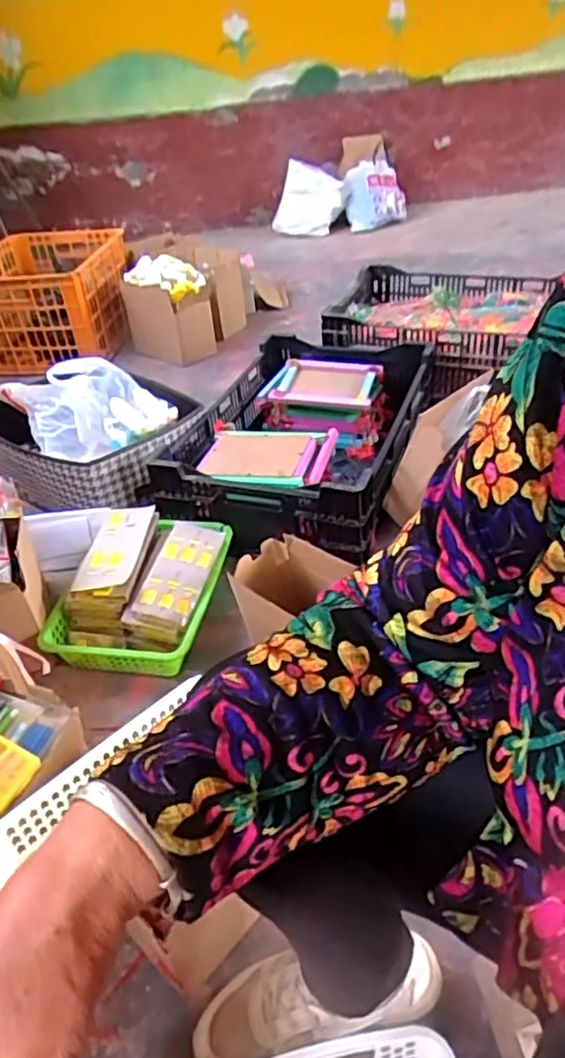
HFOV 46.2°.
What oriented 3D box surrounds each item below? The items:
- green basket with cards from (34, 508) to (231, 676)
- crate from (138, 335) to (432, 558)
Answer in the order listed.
[{"bbox_3d":[-0.229,0.087,1.081,0.234,0.109,0.313,3,38,12],"label":"green basket with cards"},{"bbox_3d":[0.044,-0.199,1.398,0.428,0.171,0.629,8,39,19],"label":"crate"}]

